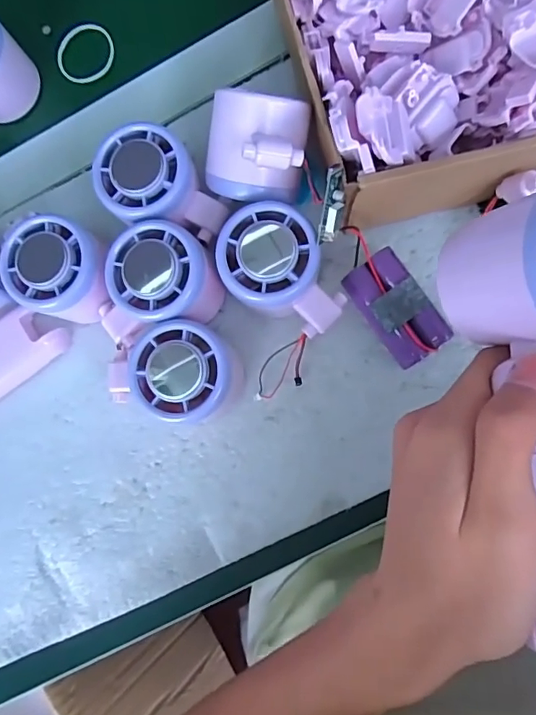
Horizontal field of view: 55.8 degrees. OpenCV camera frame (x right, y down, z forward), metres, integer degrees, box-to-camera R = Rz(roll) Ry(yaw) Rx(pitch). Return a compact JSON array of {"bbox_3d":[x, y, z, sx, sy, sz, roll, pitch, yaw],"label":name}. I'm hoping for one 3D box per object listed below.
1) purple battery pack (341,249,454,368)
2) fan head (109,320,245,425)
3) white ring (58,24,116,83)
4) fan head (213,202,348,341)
[{"bbox_3d":[0.076,-0.029,0.297,0.034,0.013,0.065,-34,82,4],"label":"purple battery pack"},{"bbox_3d":[-0.048,0.011,0.292,0.058,0.057,0.053,-1,86,7],"label":"fan head"},{"bbox_3d":[-0.132,-0.221,0.368,0.042,0.005,0.045,-1,86,7],"label":"white ring"},{"bbox_3d":[0.007,-0.045,0.290,0.052,0.051,0.072,-32,82,4],"label":"fan head"}]

